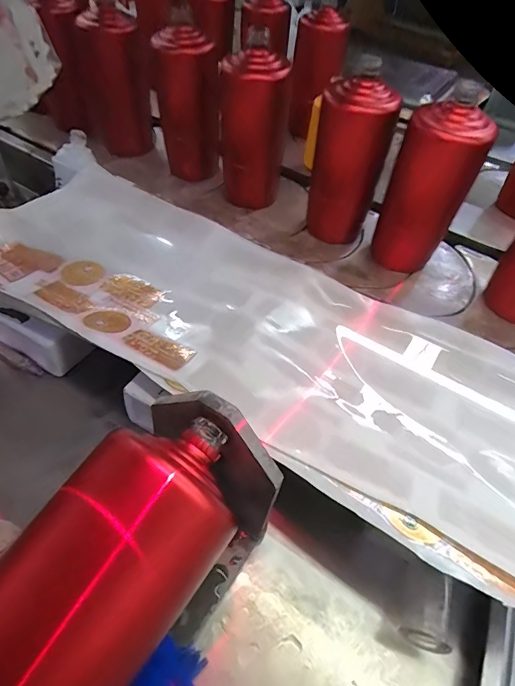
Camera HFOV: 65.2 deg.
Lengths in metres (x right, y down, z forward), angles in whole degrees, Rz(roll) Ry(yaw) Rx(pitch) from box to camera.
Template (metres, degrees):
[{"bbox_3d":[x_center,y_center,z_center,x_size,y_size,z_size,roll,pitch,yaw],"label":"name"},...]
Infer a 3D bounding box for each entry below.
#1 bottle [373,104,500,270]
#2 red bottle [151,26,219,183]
[{"bbox_3d":[0.184,-0.159,0.446,0.059,0.173,0.059,-14,53,-18],"label":"bottle"},{"bbox_3d":[-0.095,-0.312,0.550,0.080,0.173,0.093,-6,51,-11],"label":"red bottle"}]

